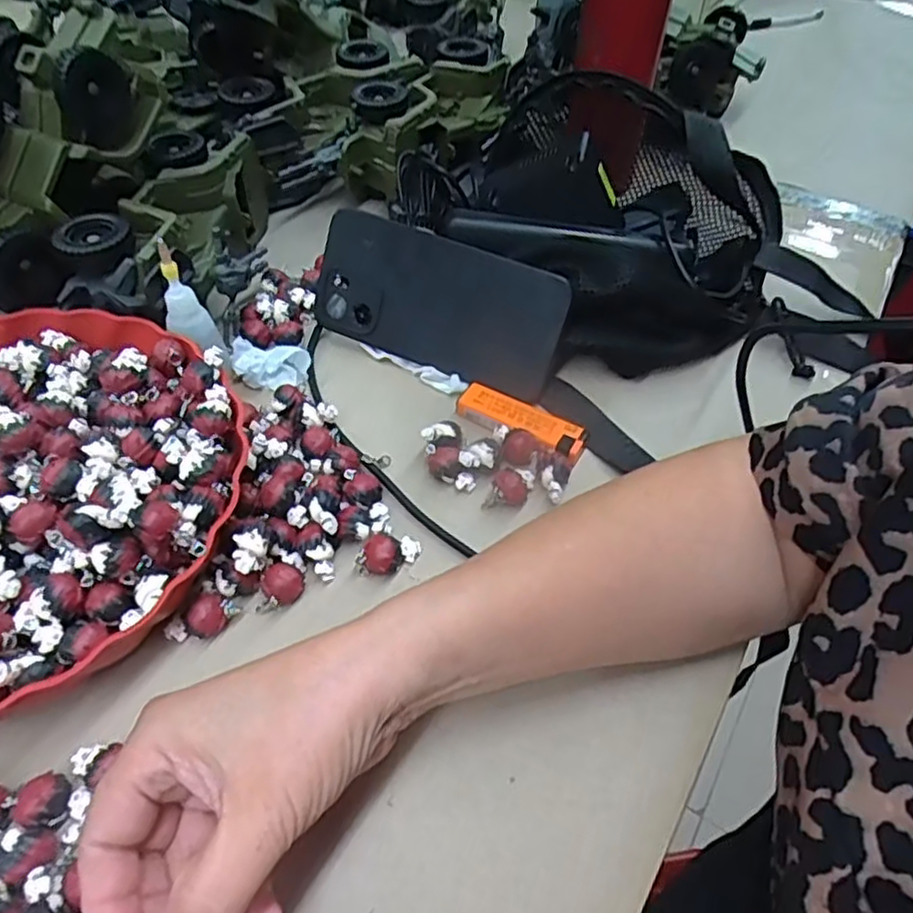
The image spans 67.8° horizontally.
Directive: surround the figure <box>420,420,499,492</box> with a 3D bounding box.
[{"bbox_3d":[0.001,-0.002,0.384,0.036,0.020,0.038,0,51,-1],"label":"figure"}]

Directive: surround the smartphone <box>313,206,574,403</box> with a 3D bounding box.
[{"bbox_3d":[-0.015,-0.098,0.428,0.165,0.078,0.015,22,17,18],"label":"smartphone"}]

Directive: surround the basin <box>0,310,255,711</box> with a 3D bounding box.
[{"bbox_3d":[-0.233,0.017,0.344,0.241,0.063,0.234,0,51,-1],"label":"basin"}]

